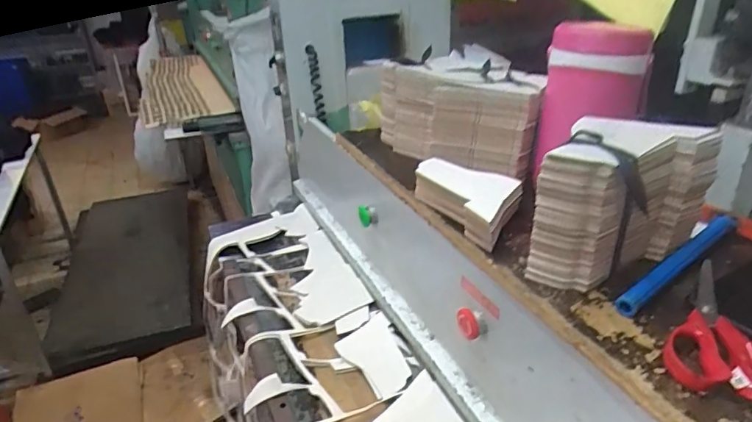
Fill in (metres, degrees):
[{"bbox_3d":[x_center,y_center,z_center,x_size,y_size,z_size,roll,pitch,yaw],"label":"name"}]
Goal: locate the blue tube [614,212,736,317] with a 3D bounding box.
[{"bbox_3d":[0.337,0.053,0.553,0.262,0.019,0.019,-19,36,-36],"label":"blue tube"}]

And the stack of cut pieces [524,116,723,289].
[{"bbox_3d":[0.257,-0.008,0.536,0.145,0.144,0.163,21,33,29],"label":"stack of cut pieces"}]

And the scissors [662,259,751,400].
[{"bbox_3d":[0.321,0.104,0.456,0.082,0.016,0.197,22,33,30],"label":"scissors"}]

